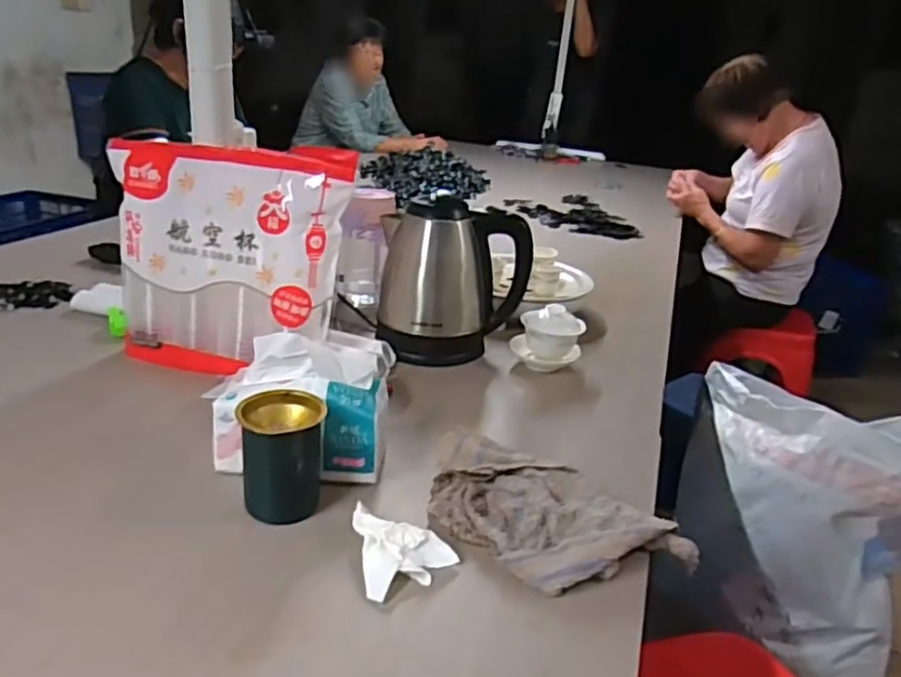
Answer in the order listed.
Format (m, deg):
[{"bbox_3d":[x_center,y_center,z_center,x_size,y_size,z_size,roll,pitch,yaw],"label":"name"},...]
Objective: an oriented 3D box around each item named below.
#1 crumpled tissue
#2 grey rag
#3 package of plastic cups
[{"bbox_3d":[-0.038,0.178,0.588,0.079,0.029,0.084,-3,25,-19],"label":"crumpled tissue"},{"bbox_3d":[0.086,0.161,0.615,0.239,0.051,0.122,17,26,24],"label":"grey rag"},{"bbox_3d":[-0.284,-0.091,0.860,0.312,0.278,0.070,9,24,8],"label":"package of plastic cups"}]

